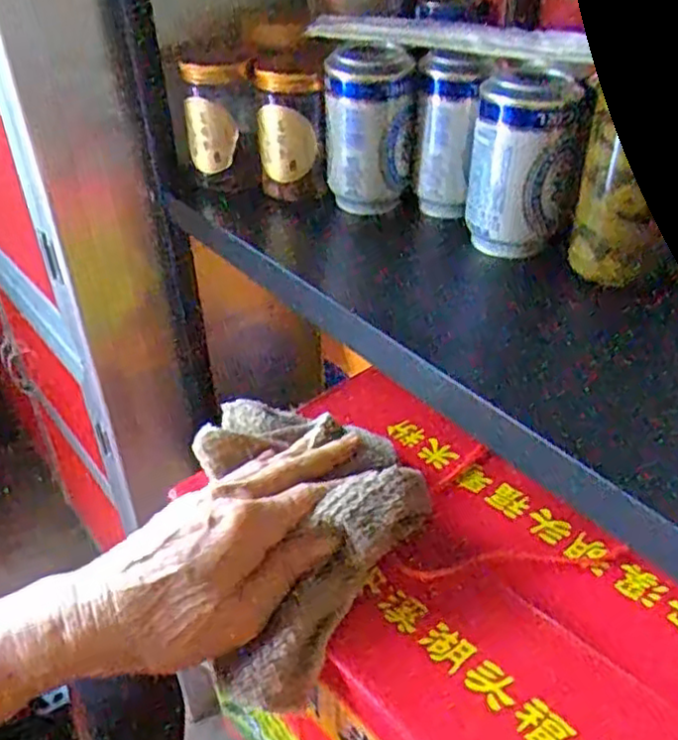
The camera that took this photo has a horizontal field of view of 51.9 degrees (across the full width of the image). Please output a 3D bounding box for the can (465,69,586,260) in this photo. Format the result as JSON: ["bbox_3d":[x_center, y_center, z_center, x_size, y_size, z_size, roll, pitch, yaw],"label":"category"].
[{"bbox_3d":[0.123,-0.141,0.475,0.065,0.109,0.061,5,39,6],"label":"can"}]

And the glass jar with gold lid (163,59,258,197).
[{"bbox_3d":[-0.107,-0.205,0.576,0.060,0.100,0.059,-18,42,-21],"label":"glass jar with gold lid"}]

